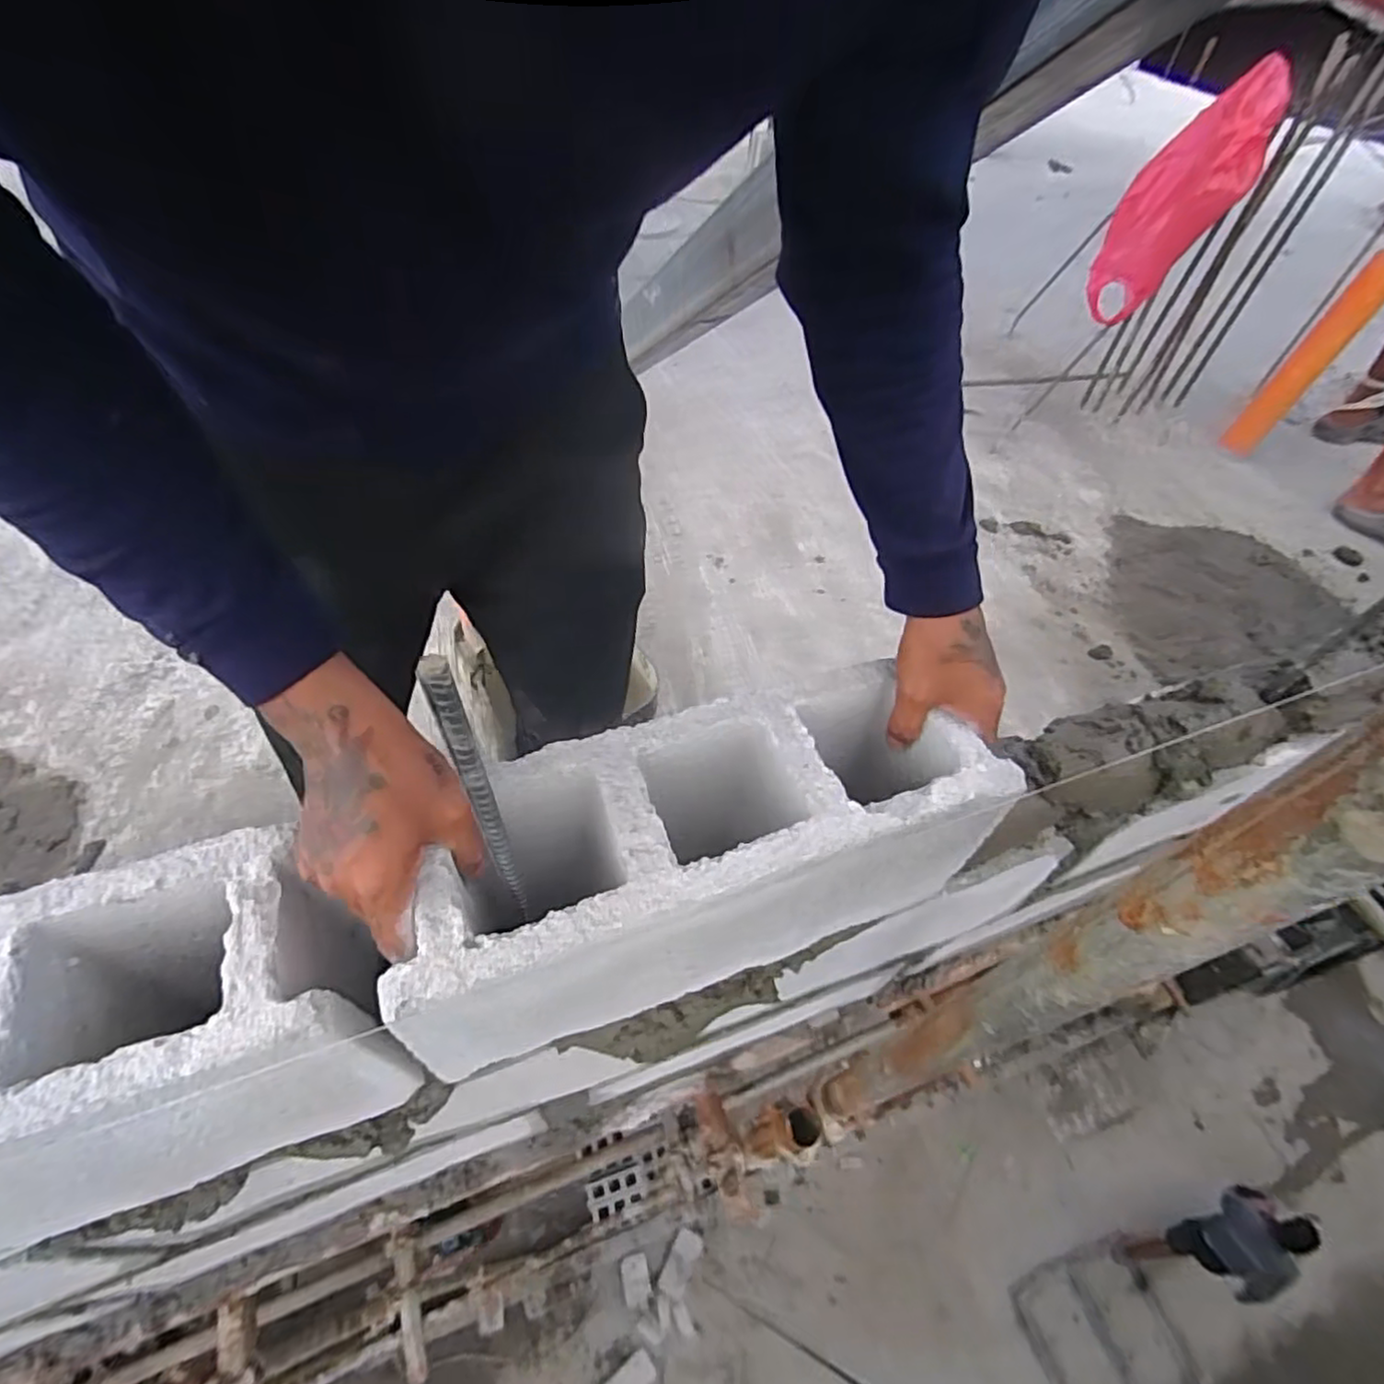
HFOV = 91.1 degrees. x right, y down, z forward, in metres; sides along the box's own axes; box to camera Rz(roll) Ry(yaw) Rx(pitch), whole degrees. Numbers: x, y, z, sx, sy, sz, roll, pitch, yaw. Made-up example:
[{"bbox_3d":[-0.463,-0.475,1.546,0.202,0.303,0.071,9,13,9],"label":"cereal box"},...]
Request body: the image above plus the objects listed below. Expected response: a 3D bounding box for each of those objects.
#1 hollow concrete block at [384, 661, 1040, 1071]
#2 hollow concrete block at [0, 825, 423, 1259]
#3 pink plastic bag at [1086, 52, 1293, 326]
[{"bbox_3d":[0.008,0.102,0.444,0.369,0.159,0.119,-17,57,-17],"label":"hollow concrete block"},{"bbox_3d":[-0.365,0.205,0.349,0.376,0.172,0.122,-14,53,-16],"label":"hollow concrete block"},{"bbox_3d":[0.947,-0.957,1.330,0.190,0.390,0.169,25,53,16],"label":"pink plastic bag"}]

